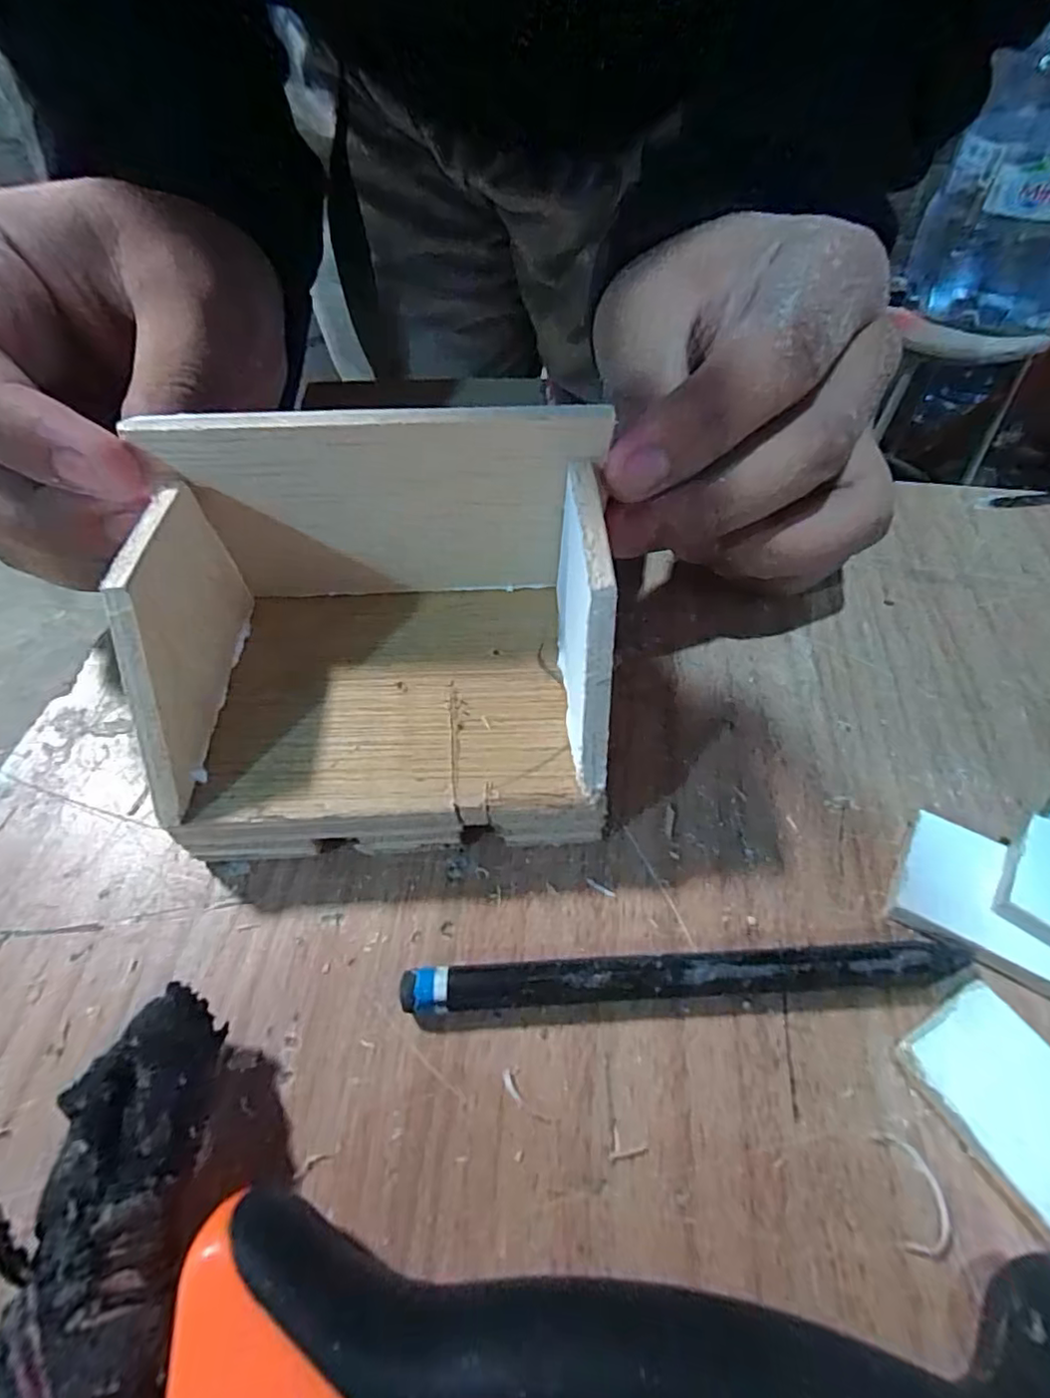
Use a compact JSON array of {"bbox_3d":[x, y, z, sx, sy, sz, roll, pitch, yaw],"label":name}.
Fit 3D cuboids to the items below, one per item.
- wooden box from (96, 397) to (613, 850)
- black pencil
[{"bbox_3d":[-0.029,-0.015,0.115,0.087,0.043,0.073,0,56,0],"label":"wooden box"},{"bbox_3d":[0.029,0.050,0.109,0.099,0.007,0.007,-2,56,-2],"label":"black pencil"}]

